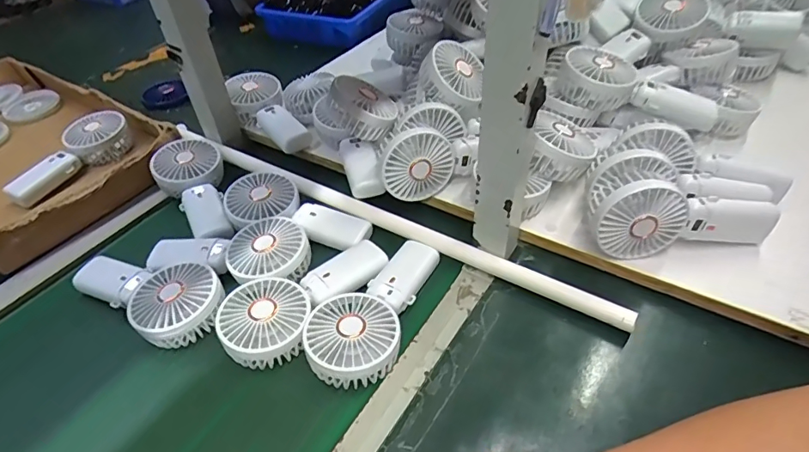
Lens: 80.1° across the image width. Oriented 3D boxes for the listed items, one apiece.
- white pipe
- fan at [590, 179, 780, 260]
[{"bbox_3d":[-0.046,-0.017,0.580,0.616,0.030,0.020,23,50,23],"label":"white pipe"},{"bbox_3d":[0.282,-0.009,0.478,0.189,0.092,0.029,-6,43,0],"label":"fan"}]

